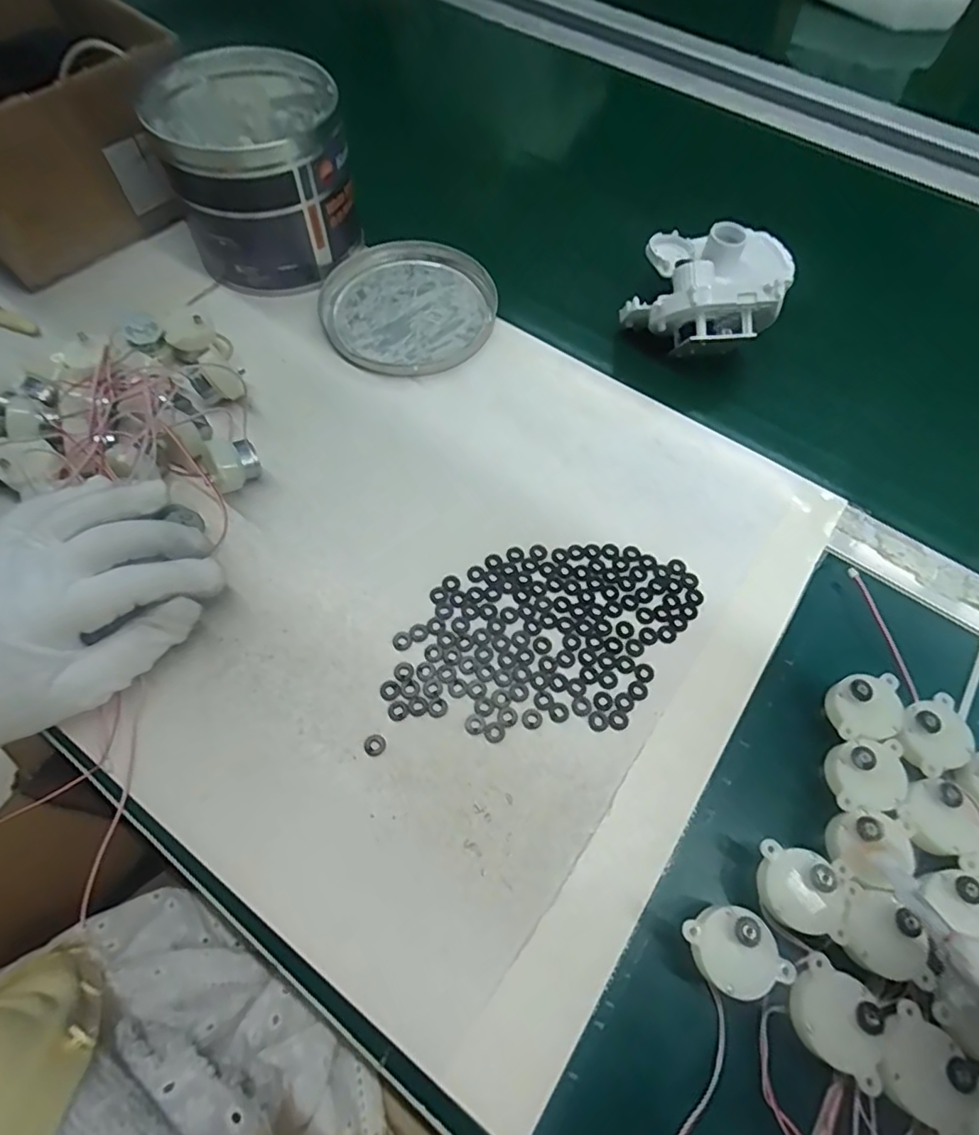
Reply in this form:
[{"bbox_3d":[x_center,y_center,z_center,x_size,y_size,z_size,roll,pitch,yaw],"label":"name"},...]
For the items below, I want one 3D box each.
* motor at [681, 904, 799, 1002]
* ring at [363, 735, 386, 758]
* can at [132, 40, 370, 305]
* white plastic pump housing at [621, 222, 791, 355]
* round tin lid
[{"bbox_3d":[0.102,0.163,0.242,0.033,0.030,0.033,1,63,-2],"label":"motor"},{"bbox_3d":[-0.059,0.090,0.288,0.011,0.004,0.011,1,63,-2],"label":"ring"},{"bbox_3d":[-0.172,-0.298,0.431,0.126,0.105,0.141,-15,65,-9],"label":"can"},{"bbox_3d":[0.163,-0.210,0.421,0.102,0.056,0.121,26,65,11],"label":"white plastic pump housing"},{"bbox_3d":[-0.060,-0.198,0.432,0.125,0.015,0.138,-10,64,-7],"label":"round tin lid"}]

